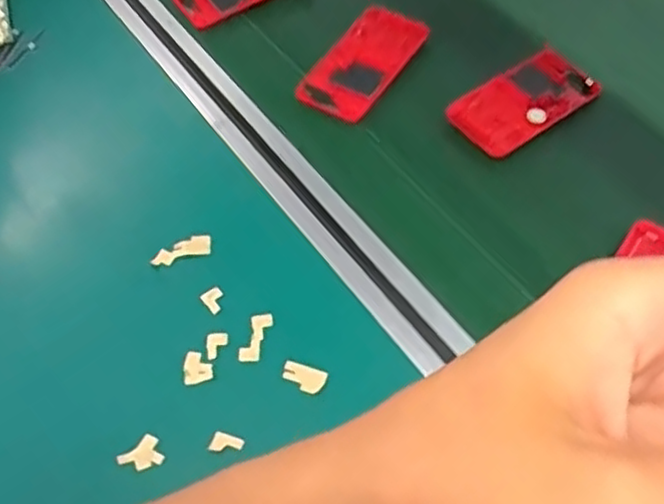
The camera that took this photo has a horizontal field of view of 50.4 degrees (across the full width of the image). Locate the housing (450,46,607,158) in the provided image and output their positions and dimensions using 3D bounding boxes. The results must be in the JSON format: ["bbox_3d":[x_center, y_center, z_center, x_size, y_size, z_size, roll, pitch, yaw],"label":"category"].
[{"bbox_3d":[0.153,-0.120,0.560,0.121,0.013,0.062,-33,61,-21],"label":"housing"}]

